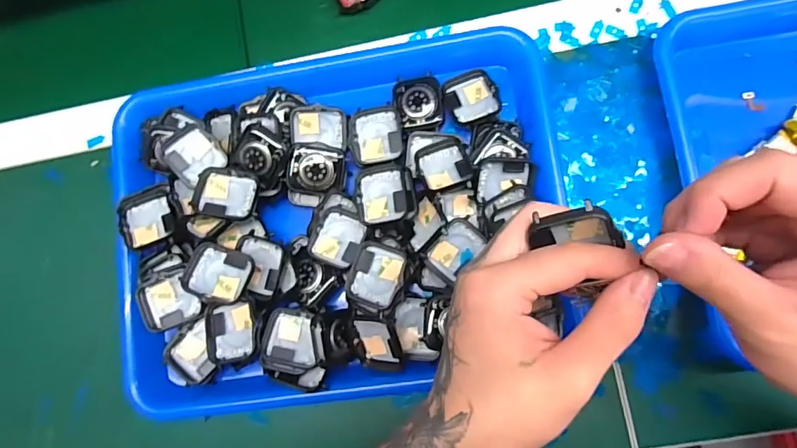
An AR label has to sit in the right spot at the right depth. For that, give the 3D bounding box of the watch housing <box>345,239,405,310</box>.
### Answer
[{"bbox_3d":[-0.016,0.036,0.322,0.037,0.015,0.043,17,86,9],"label":"watch housing"}]

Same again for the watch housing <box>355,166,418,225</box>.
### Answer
[{"bbox_3d":[-0.009,-0.021,0.333,0.042,0.016,0.041,-8,83,6],"label":"watch housing"}]

